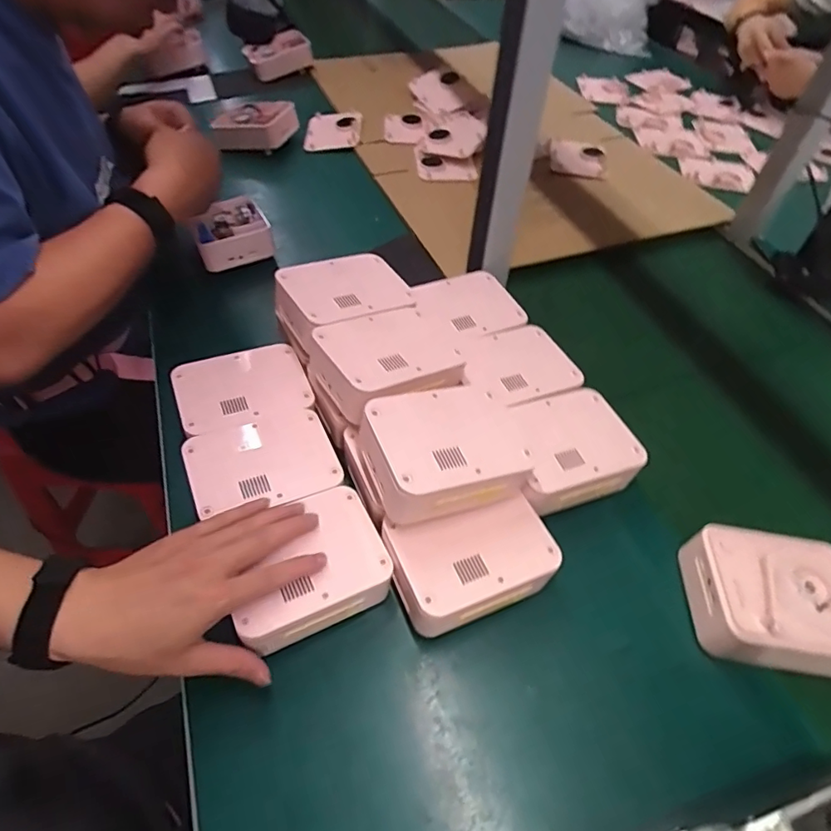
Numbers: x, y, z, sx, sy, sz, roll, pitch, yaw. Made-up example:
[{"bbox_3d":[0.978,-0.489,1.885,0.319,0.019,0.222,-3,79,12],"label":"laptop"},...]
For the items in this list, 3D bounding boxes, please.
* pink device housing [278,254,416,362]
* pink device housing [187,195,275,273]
[{"bbox_3d":[-0.077,-0.122,0.576,0.135,0.064,0.102,-26,57,-21],"label":"pink device housing"},{"bbox_3d":[-0.259,-0.256,0.753,0.098,0.047,0.104,-20,55,-17],"label":"pink device housing"}]

